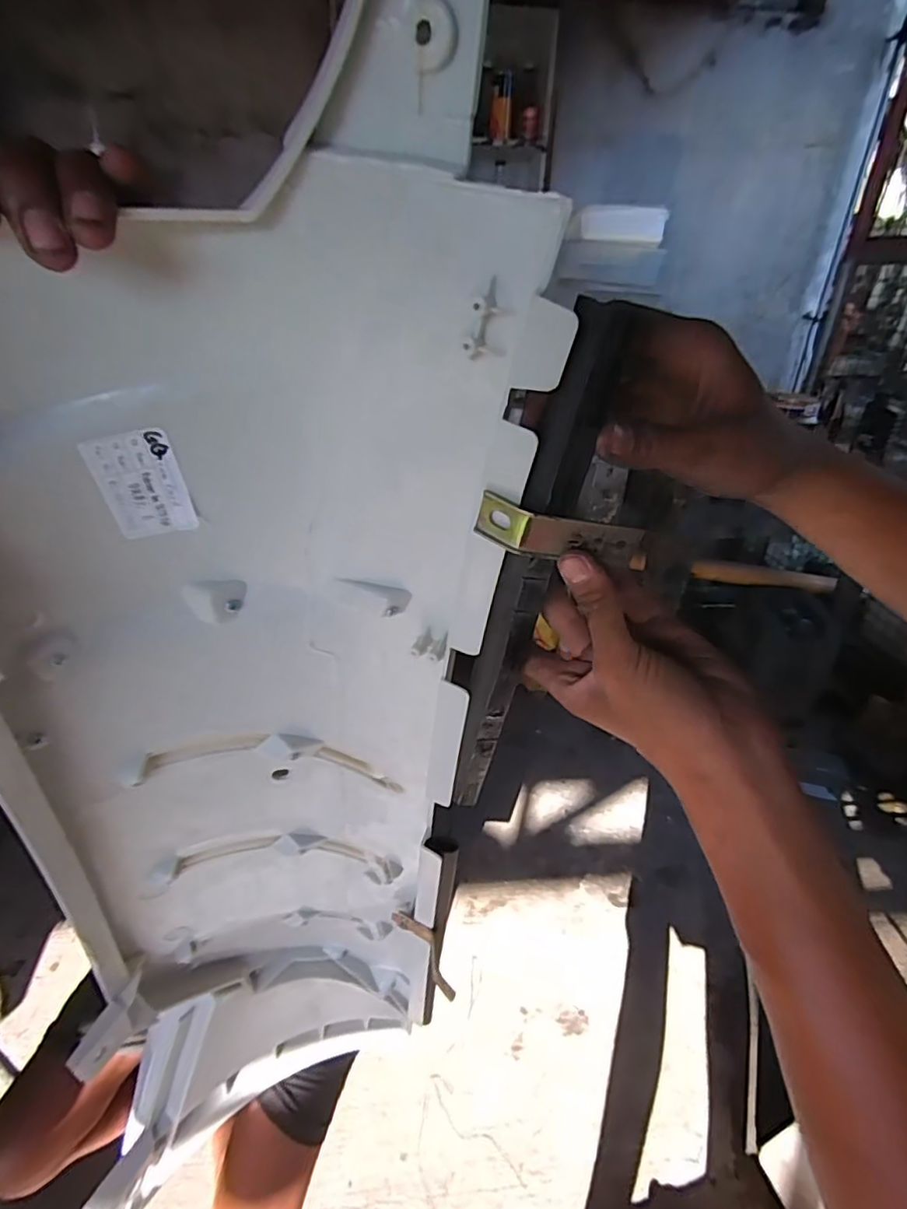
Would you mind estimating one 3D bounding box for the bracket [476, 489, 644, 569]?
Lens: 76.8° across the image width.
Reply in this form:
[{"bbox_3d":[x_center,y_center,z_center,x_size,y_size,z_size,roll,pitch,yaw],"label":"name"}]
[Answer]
[{"bbox_3d":[0.049,-0.033,0.272,0.076,0.025,0.010,12,31,8],"label":"bracket"}]

